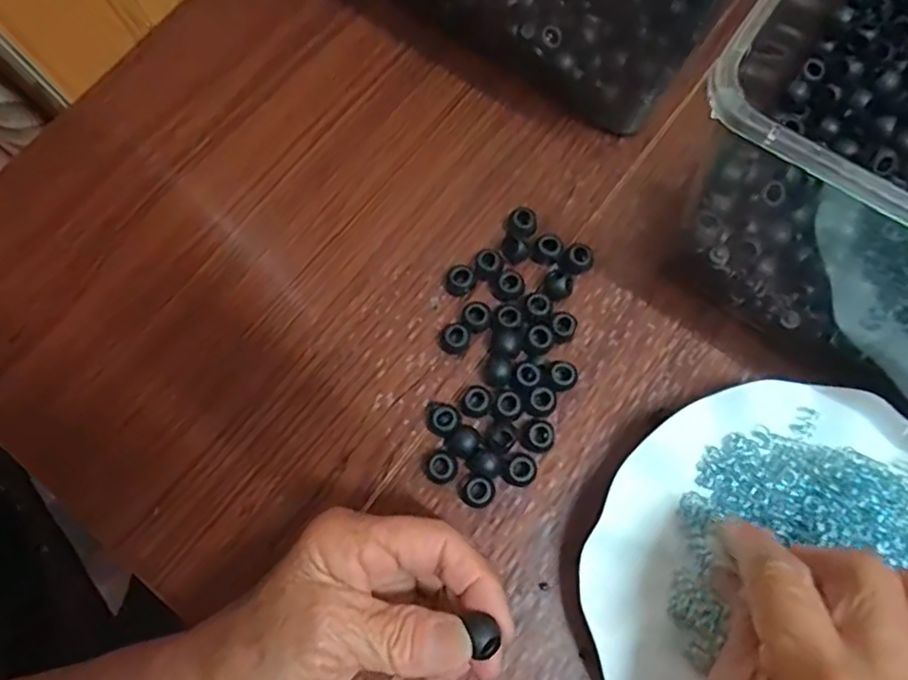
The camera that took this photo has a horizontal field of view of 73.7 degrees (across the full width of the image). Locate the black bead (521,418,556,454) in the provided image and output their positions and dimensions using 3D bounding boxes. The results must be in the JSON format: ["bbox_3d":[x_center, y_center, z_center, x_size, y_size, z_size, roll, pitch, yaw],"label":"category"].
[{"bbox_3d":[0.041,0.046,0.291,0.015,0.007,0.016,38,79,10],"label":"black bead"}]

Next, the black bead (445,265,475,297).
[{"bbox_3d":[0.003,-0.030,0.312,0.014,0.010,0.013,0,75,1],"label":"black bead"}]

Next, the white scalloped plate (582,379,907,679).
[{"bbox_3d":[0.150,0.107,0.261,0.184,0.019,0.171,0,75,1],"label":"white scalloped plate"}]

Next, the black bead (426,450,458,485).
[{"bbox_3d":[-0.006,0.061,0.288,0.015,0.010,0.016,0,75,1],"label":"black bead"}]

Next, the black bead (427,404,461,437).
[{"bbox_3d":[-0.005,0.039,0.295,0.016,0.009,0.015,0,75,1],"label":"black bead"}]

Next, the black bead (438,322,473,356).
[{"bbox_3d":[0.000,0.000,0.305,0.014,0.010,0.015,0,75,1],"label":"black bead"}]

